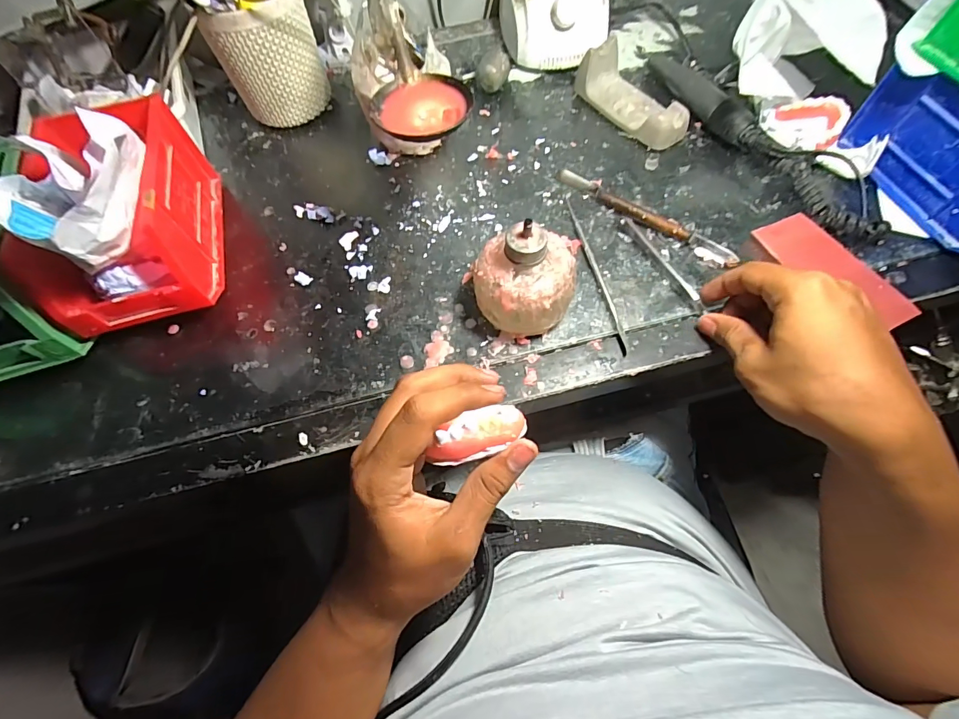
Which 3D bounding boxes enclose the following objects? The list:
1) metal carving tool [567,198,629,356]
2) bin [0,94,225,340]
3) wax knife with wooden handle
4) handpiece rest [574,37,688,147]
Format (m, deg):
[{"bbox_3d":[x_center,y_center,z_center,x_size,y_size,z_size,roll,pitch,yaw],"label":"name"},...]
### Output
[{"bbox_3d":[0.098,-0.076,0.356,0.006,0.005,0.157,-12,65,-2],"label":"metal carving tool"},{"bbox_3d":[-0.287,-0.111,0.349,0.104,0.090,0.169,-15,66,-4],"label":"bin"},{"bbox_3d":[0.147,-0.131,0.380,0.173,0.011,0.021,34,72,17],"label":"wax knife with wooden handle"},{"bbox_3d":[0.155,-0.264,0.424,0.049,0.040,0.123,-34,68,-12],"label":"handpiece rest"}]

